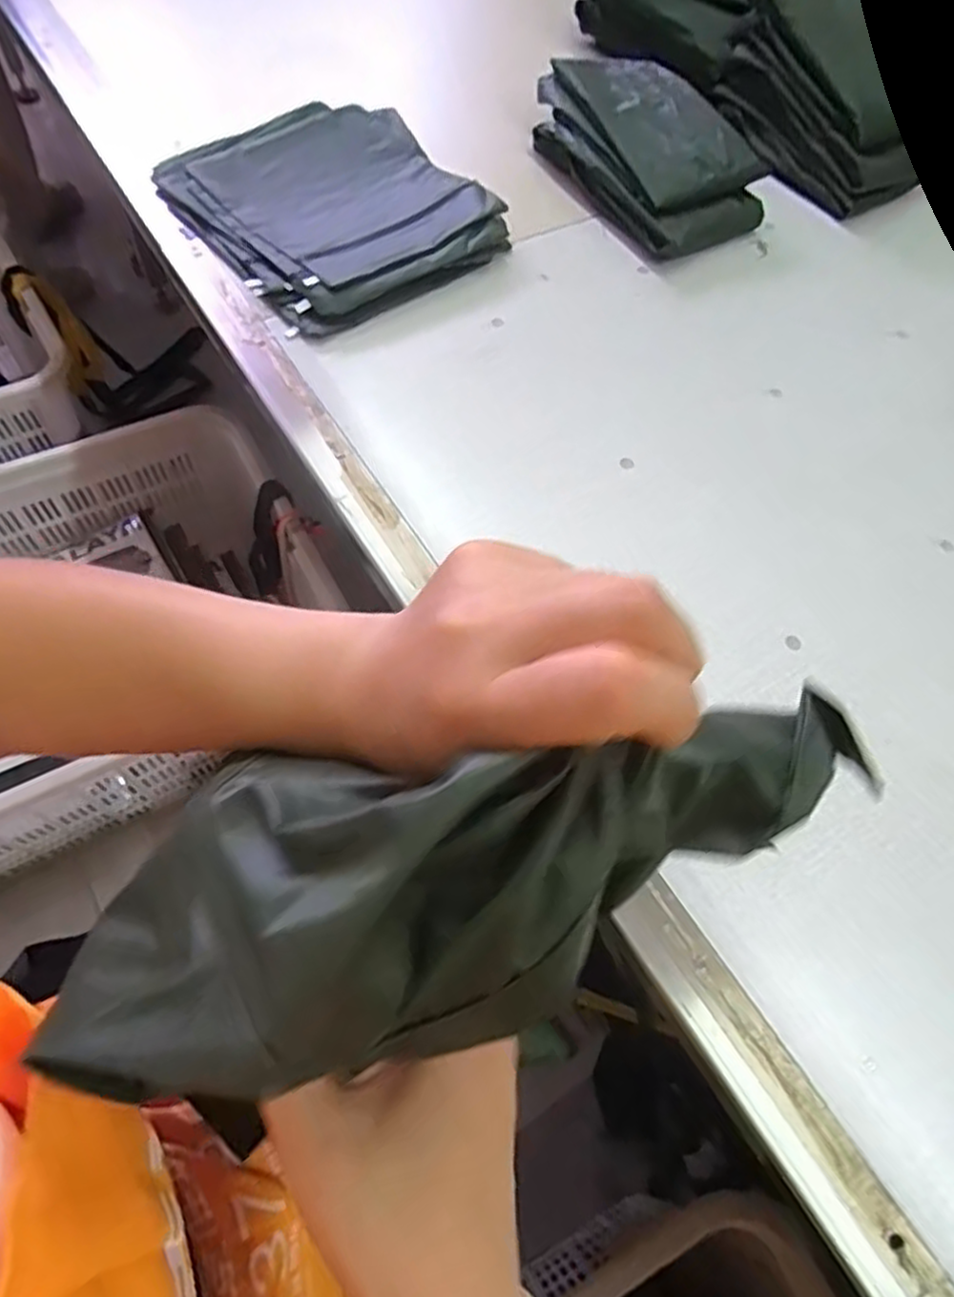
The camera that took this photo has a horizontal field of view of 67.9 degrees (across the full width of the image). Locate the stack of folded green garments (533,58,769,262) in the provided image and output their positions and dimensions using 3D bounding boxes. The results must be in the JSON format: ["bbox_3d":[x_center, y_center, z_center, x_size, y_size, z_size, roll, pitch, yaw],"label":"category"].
[{"bbox_3d":[0.232,-0.669,0.946,0.214,0.064,0.328,-24,67,-14],"label":"stack of folded green garments"}]

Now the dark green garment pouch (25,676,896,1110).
[{"bbox_3d":[0.005,0.054,0.176,0.220,0.052,0.069,-15,65,-10],"label":"dark green garment pouch"}]

